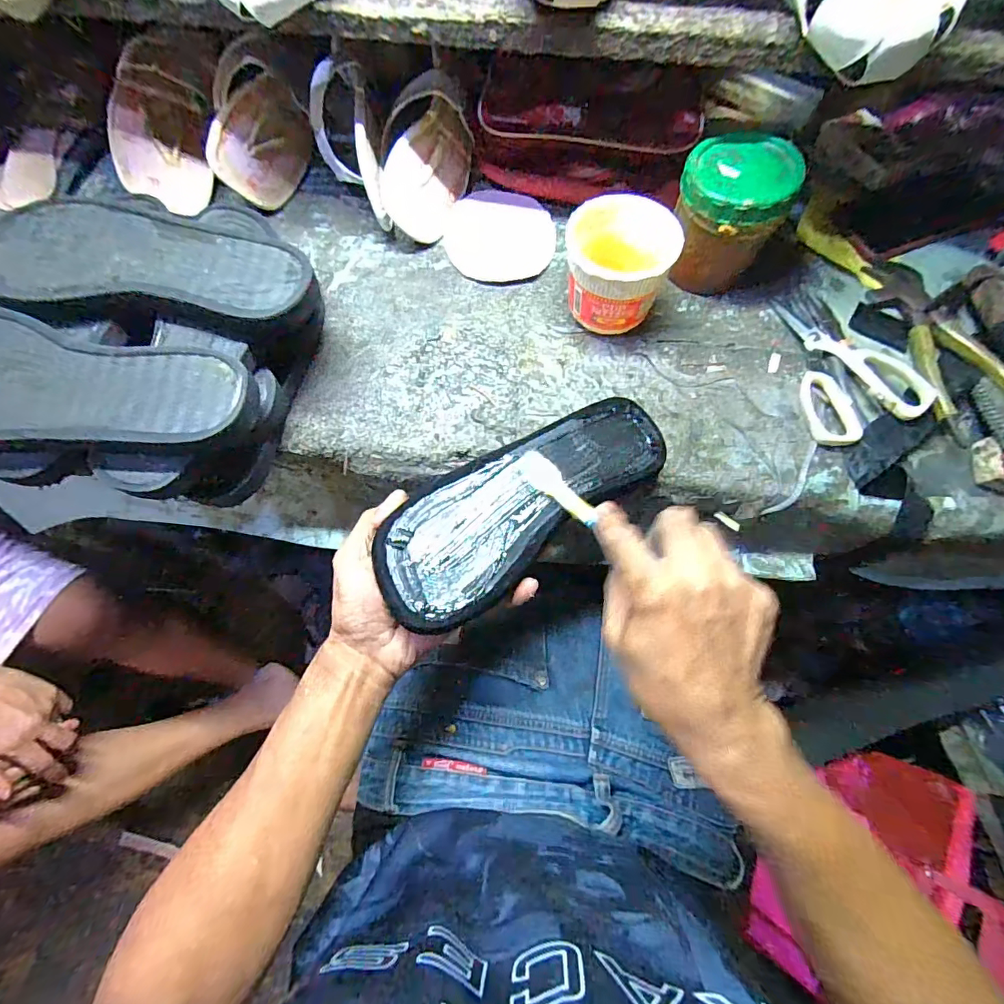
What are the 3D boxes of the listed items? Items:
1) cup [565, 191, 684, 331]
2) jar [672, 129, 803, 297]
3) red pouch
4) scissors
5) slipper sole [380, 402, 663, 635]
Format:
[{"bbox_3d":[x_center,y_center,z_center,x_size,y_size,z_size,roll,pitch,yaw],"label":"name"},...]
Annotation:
[{"bbox_3d":[0.098,-0.203,0.426,0.088,0.088,0.080,0,71,-1],"label":"cup"},{"bbox_3d":[0.198,-0.256,0.433,0.089,0.098,0.093,0,71,-1],"label":"jar"},{"bbox_3d":[0.087,-0.376,0.490,0.220,0.071,0.122,-1,71,-2],"label":"red pouch"},{"bbox_3d":[0.314,-0.127,0.434,0.098,0.026,0.152,-6,71,-4],"label":"scissors"},{"bbox_3d":[0.020,-0.004,0.360,0.242,0.012,0.091,-34,75,-16],"label":"slipper sole"}]

